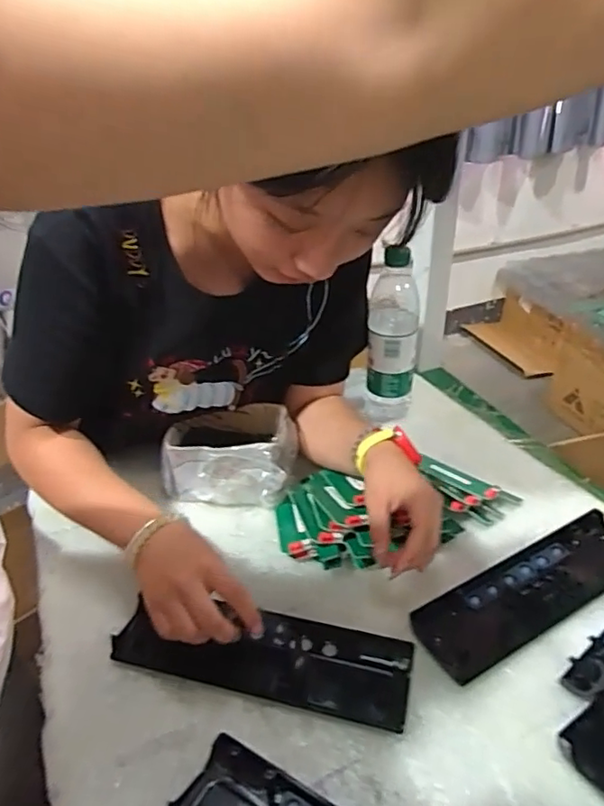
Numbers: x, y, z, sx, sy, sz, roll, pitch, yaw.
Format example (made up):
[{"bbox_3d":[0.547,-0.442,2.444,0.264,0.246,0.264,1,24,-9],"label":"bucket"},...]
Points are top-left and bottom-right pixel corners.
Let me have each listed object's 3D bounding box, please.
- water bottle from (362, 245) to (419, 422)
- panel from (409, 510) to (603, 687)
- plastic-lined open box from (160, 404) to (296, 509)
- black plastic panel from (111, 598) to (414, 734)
[{"bbox_3d":[0.117,-0.086,0.743,0.062,0.226,0.067,4,34,10],"label":"water bottle"},{"bbox_3d":[0.216,0.168,0.529,0.248,0.020,0.071,-19,37,-22],"label":"panel"},{"bbox_3d":[-0.079,0.057,0.659,0.139,0.074,0.099,3,34,9],"label":"plastic-lined open box"},{"bbox_3d":[-0.035,0.208,0.481,0.244,0.019,0.065,7,35,14],"label":"black plastic panel"}]

